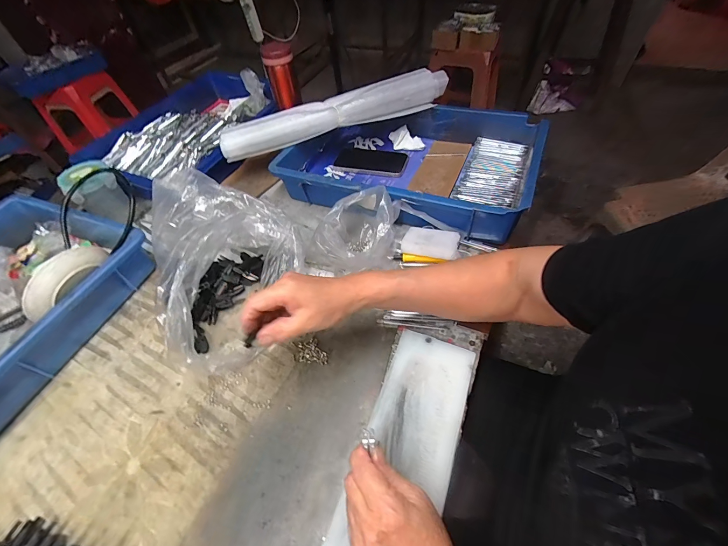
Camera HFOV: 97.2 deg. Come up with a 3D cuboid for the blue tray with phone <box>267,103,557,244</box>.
[{"bbox_3d":[0.071,-0.205,0.598,0.434,0.097,0.279,13,54,16],"label":"blue tray with phone"}]

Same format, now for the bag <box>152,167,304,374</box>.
[{"bbox_3d":[-0.190,-0.019,0.455,0.191,0.126,0.253,-26,54,-14],"label":"bag"}]

